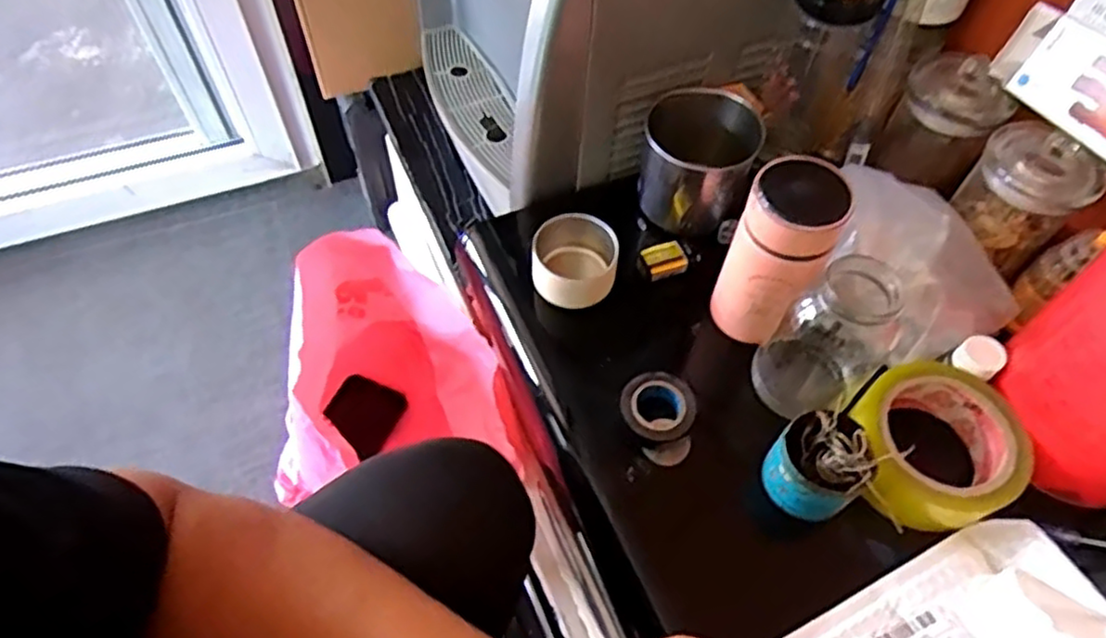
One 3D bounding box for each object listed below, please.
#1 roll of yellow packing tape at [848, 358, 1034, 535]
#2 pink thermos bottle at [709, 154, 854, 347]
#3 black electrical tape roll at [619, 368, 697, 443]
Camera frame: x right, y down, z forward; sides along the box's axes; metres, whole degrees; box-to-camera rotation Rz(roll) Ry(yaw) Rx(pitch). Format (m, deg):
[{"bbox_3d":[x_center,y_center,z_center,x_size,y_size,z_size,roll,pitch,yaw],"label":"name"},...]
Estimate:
[{"bbox_3d":[0.253,0.084,0.463,0.100,0.042,0.109,1,56,-2],"label":"roll of yellow packing tape"},{"bbox_3d":[0.155,-0.043,0.487,0.062,0.136,0.065,1,56,-2],"label":"pink thermos bottle"},{"bbox_3d":[0.073,0.062,0.488,0.049,0.018,0.050,1,56,-2],"label":"black electrical tape roll"}]

